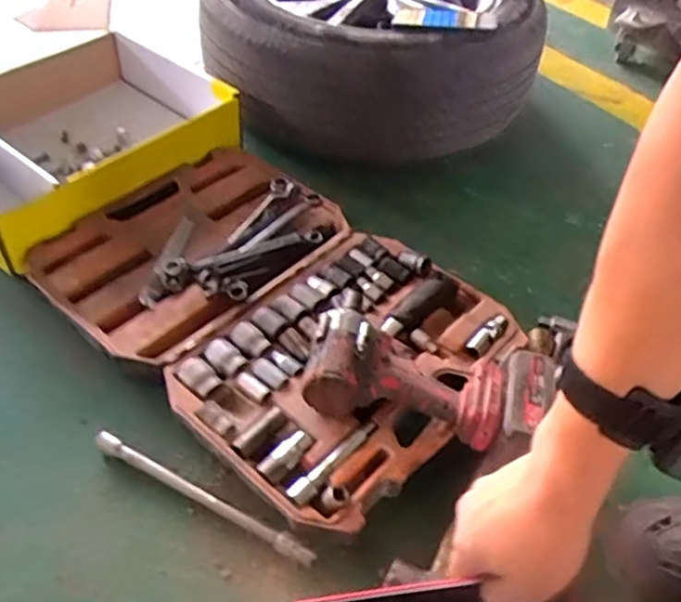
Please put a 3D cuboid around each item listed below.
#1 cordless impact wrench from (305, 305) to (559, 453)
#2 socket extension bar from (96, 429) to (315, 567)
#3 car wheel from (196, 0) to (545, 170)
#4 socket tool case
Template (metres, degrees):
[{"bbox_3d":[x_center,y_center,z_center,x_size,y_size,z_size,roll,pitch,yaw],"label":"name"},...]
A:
[{"bbox_3d":[0.095,0.088,0.705,0.248,0.066,0.116,7,42,8],"label":"cordless impact wrench"},{"bbox_3d":[-0.146,0.203,0.675,0.263,0.023,0.017,23,50,17],"label":"socket extension bar"},{"bbox_3d":[0.076,-0.486,1.179,0.539,0.182,0.573,2,47,-2],"label":"car wheel"},{"bbox_3d":[-0.089,0.004,0.848,0.572,0.061,0.394,34,54,25],"label":"socket tool case"}]

